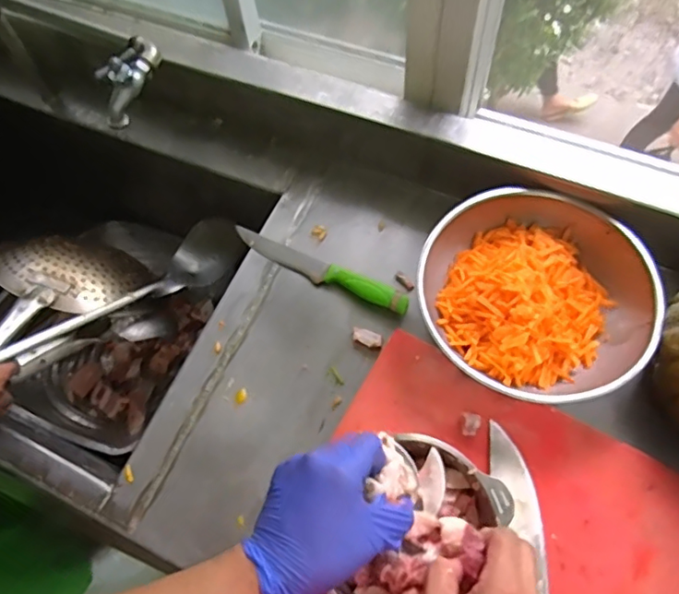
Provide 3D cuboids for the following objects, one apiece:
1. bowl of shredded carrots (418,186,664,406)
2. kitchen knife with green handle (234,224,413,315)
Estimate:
[{"bbox_3d":[0.238,0.003,0.693,0.270,0.086,0.268,-1,63,3],"label":"bowl of shredded carrots"},{"bbox_3d":[-0.031,-0.041,0.766,0.272,0.036,0.030,26,67,16],"label":"kitchen knife with green handle"}]

